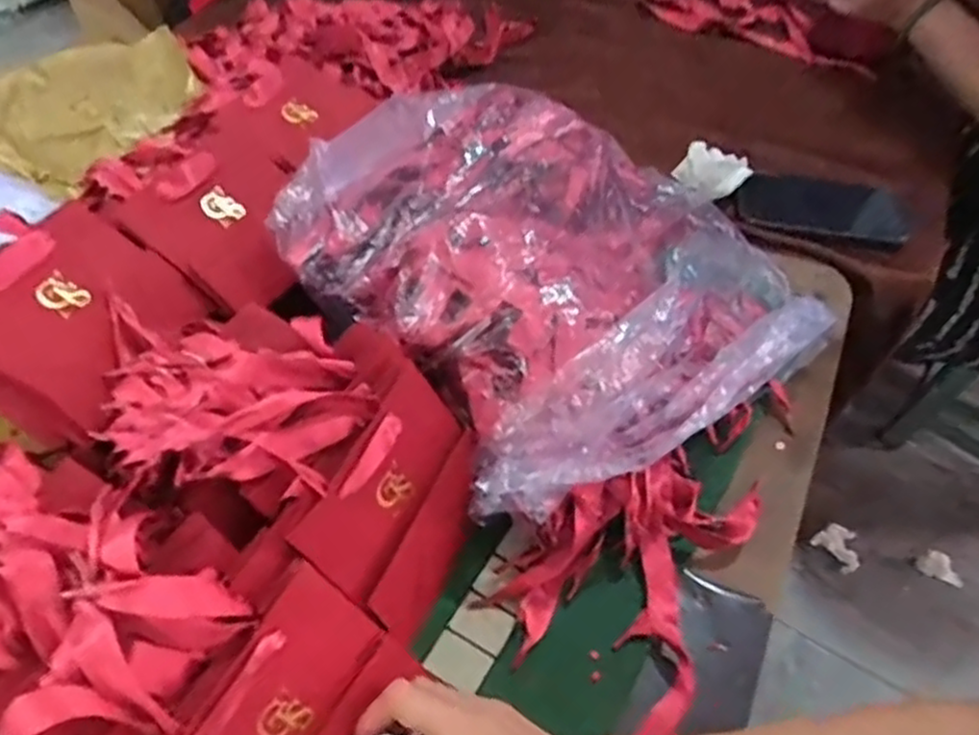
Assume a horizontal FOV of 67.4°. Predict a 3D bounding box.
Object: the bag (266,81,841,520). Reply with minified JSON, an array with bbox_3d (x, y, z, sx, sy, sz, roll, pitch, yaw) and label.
[{"bbox_3d":[0.056,-0.095,0.593,0.344,0.109,0.369,-30,58,-22],"label":"bag"}]

